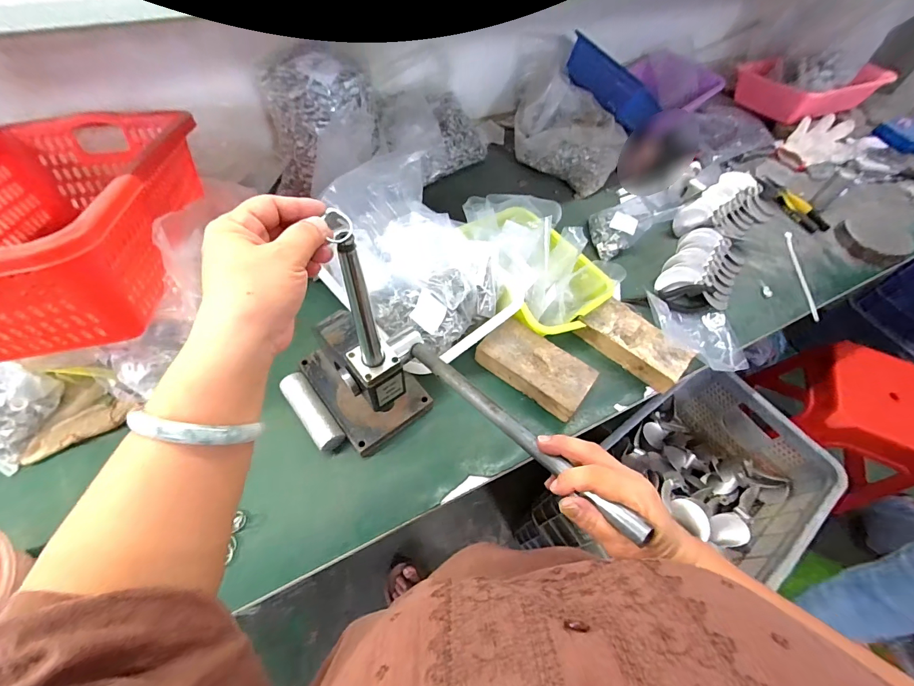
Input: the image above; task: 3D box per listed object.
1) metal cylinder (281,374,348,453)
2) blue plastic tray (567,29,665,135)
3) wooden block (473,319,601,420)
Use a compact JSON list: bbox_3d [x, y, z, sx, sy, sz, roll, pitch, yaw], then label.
[{"bbox_3d":[-0.213,0.104,0.582,0.038,0.040,0.130,-34,67,-22],"label":"metal cylinder"},{"bbox_3d":[0.368,-0.623,0.936,0.050,0.097,0.258,-41,84,-25],"label":"blue plastic tray"},{"bbox_3d":[0.126,0.040,0.642,0.176,0.052,0.091,35,62,16],"label":"wooden block"}]

